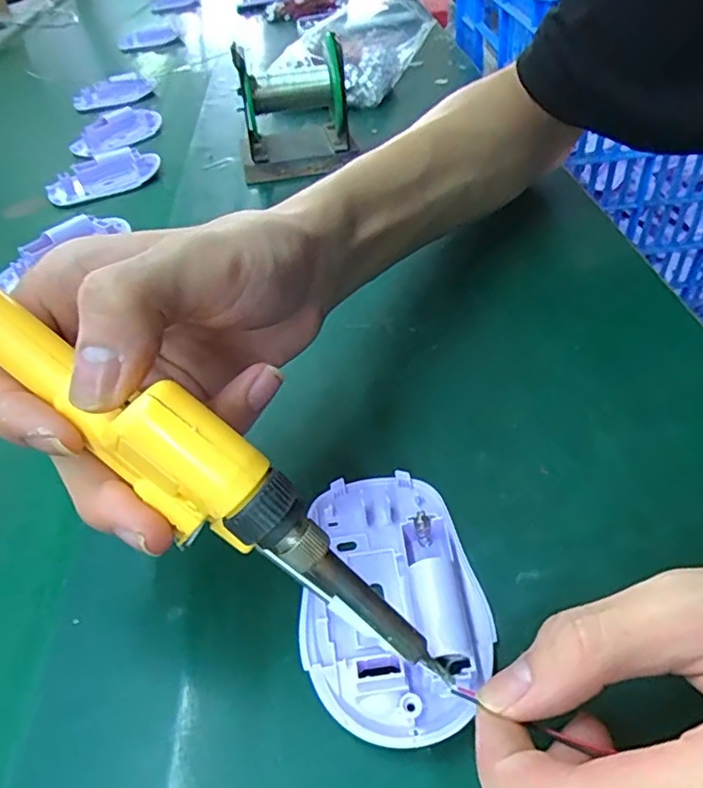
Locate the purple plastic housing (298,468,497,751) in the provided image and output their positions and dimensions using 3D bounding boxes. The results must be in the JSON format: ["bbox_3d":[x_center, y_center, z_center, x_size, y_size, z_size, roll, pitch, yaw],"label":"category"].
[{"bbox_3d":[0.012,0.065,0.197,0.062,0.017,0.096,-13,43,-7],"label":"purple plastic housing"}]

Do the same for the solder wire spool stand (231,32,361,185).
[{"bbox_3d":[-0.049,-0.230,0.465,0.094,0.079,0.069,-12,43,-6],"label":"solder wire spool stand"}]

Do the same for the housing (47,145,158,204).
[{"bbox_3d":[-0.218,-0.192,0.505,0.095,0.018,0.056,-29,48,-23],"label":"housing"}]

